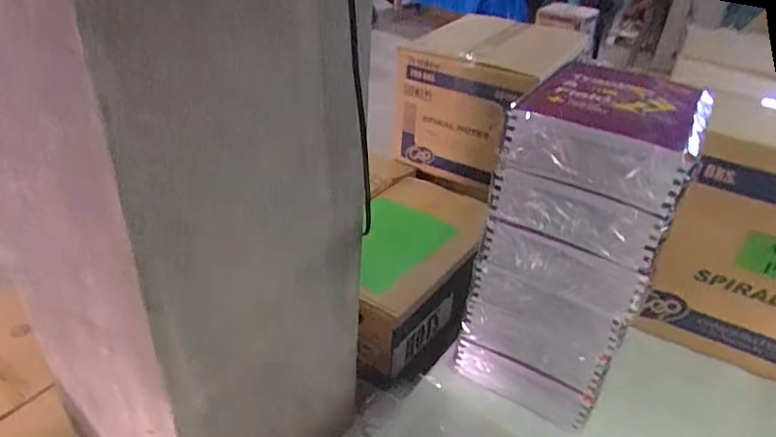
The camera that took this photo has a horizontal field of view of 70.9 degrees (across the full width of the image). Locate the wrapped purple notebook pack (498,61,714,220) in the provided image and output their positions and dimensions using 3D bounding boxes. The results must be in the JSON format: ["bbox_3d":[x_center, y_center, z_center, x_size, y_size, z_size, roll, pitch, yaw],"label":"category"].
[{"bbox_3d":[0.222,-0.089,0.550,0.162,0.064,0.166,22,37,24],"label":"wrapped purple notebook pack"}]

